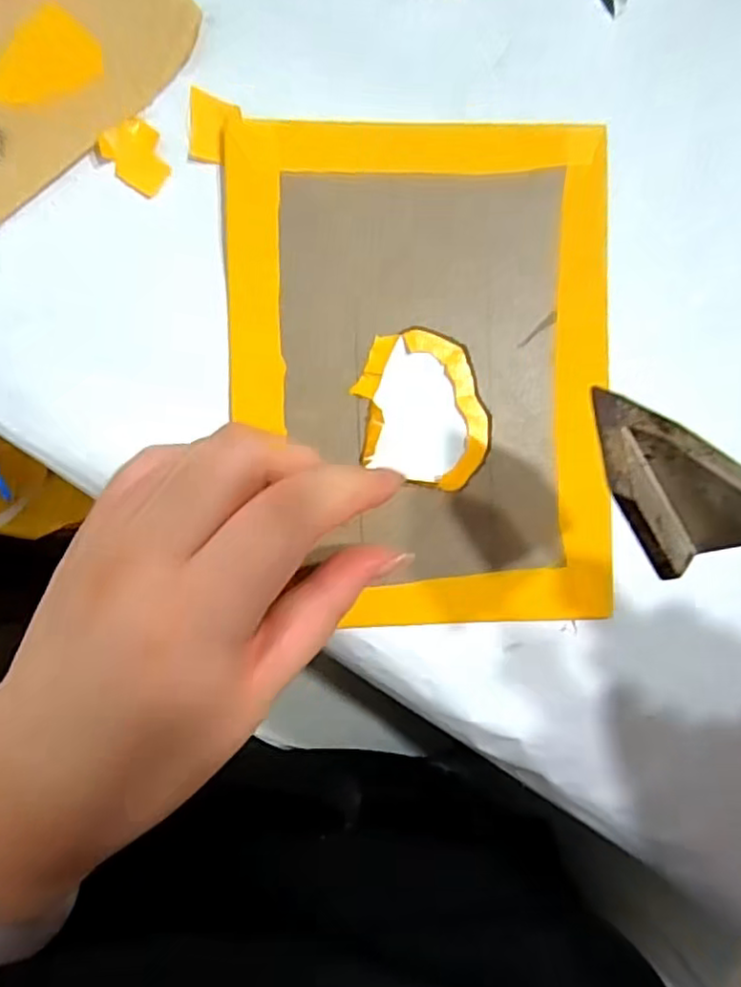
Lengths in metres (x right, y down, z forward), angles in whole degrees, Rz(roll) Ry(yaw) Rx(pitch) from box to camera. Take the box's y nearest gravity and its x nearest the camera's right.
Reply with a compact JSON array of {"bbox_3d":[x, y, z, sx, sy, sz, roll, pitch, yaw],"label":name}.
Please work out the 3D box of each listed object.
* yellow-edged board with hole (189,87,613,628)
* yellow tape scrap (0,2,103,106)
[{"bbox_3d":[0.019,-0.046,0.257,0.149,0.004,0.193,-1,92,-3],"label":"yellow-edged board with hole"},{"bbox_3d":[-0.124,-0.163,0.250,0.029,0.004,0.042,41,89,-4],"label":"yellow tape scrap"}]

